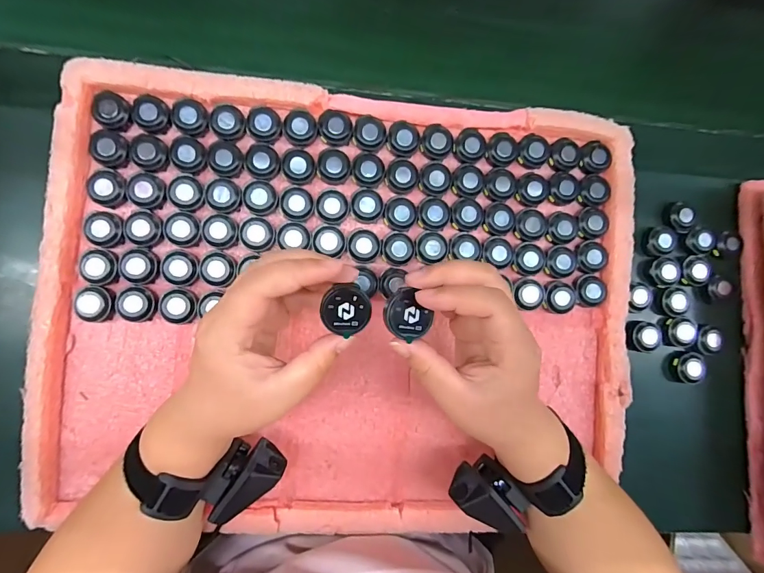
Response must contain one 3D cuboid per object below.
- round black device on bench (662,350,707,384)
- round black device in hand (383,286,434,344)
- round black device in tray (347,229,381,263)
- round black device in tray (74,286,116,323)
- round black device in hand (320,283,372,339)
[{"bbox_3d":[0.301,0.081,0.384,0.026,0.026,0.029,-1,85,-7],"label":"round black device on bench"},{"bbox_3d":[0.014,0.017,0.224,0.025,0.006,0.030,-39,90,-8],"label":"round black device in hand"},{"bbox_3d":[-0.016,-0.037,0.338,0.028,0.011,0.028,1,85,-6],"label":"round black device in tray"},{"bbox_3d":[-0.231,0.015,0.313,0.029,0.015,0.028,1,85,-6],"label":"round black device in tray"},{"bbox_3d":[-0.021,0.014,0.222,0.028,0.006,0.028,1,85,-6],"label":"round black device in hand"}]

